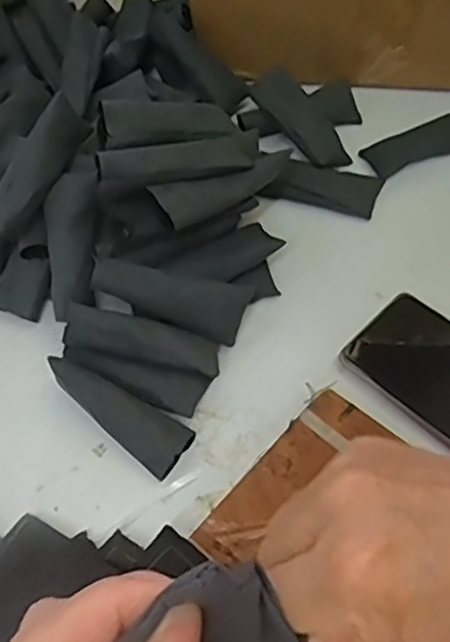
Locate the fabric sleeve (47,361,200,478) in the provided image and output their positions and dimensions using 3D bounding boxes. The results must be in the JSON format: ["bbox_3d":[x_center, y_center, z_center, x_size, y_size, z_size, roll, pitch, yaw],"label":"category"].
[{"bbox_3d":[-0.069,0.056,0.438,0.102,0.014,0.034,36,65,10],"label":"fabric sleeve"}]

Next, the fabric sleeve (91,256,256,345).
[{"bbox_3d":[-0.036,-0.016,0.455,0.103,0.028,0.035,17,57,-10],"label":"fabric sleeve"}]

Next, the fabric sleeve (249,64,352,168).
[{"bbox_3d":[0.064,-0.168,0.562,0.036,0.023,0.100,-37,83,-19],"label":"fabric sleeve"}]

